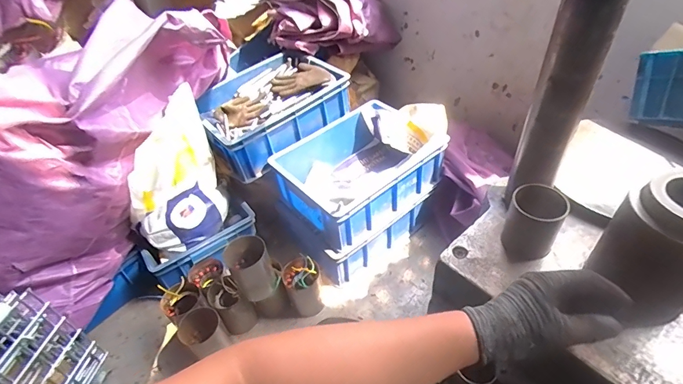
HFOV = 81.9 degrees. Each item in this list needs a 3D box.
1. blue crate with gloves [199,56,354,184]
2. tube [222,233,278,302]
[{"bbox_3d":[-0.212,-0.244,1.146,0.379,0.145,0.311,-32,50,-24],"label":"blue crate with gloves"},{"bbox_3d":[-0.208,0.184,0.922,0.088,0.165,0.095,-3,44,3],"label":"tube"}]

